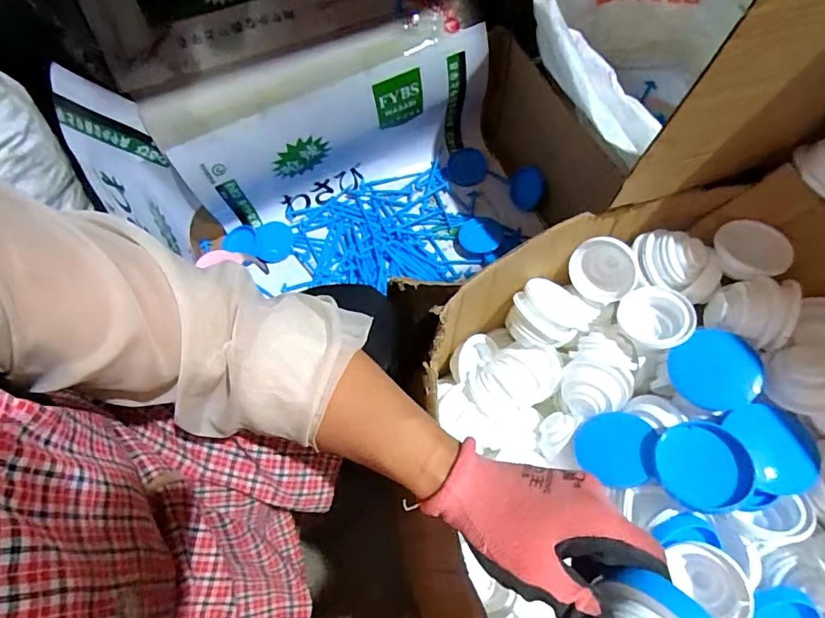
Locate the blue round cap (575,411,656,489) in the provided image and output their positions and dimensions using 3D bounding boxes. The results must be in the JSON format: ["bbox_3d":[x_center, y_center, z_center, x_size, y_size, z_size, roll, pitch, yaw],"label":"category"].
[{"bbox_3d":[0.213,0.145,0.500,0.077,0.011,0.077,-25,39,22],"label":"blue round cap"}]

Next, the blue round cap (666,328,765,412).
[{"bbox_3d":[0.315,0.065,0.498,0.079,0.012,0.080,-35,64,24],"label":"blue round cap"}]

